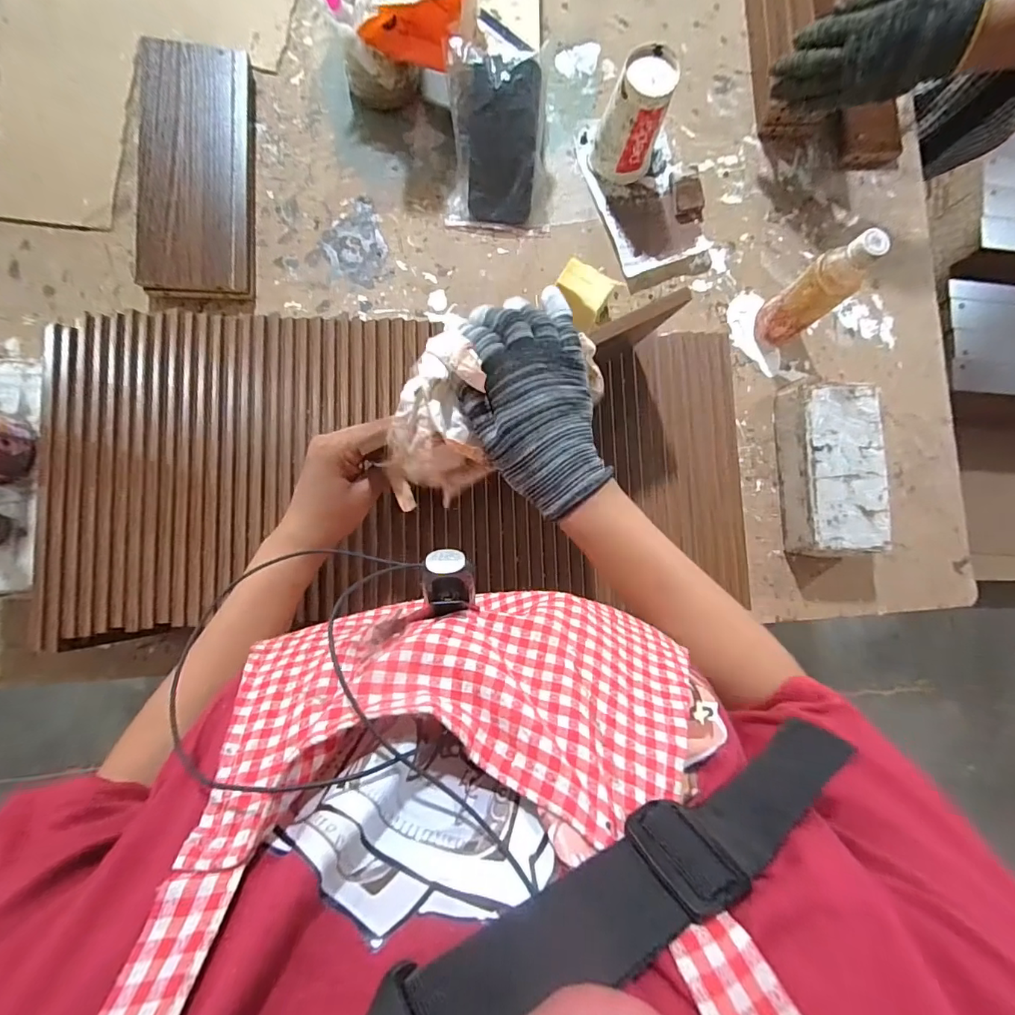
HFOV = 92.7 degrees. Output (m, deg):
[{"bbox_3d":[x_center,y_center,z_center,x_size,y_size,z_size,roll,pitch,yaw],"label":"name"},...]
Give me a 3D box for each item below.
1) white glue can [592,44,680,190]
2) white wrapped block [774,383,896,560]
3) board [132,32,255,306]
[{"bbox_3d":[0.155,-0.465,0.589,0.073,0.126,0.072,1,86,-7],"label":"white glue can"},{"bbox_3d":[0.397,-0.045,0.599,0.102,0.065,0.205,-1,86,-7],"label":"white wrapped block"},{"bbox_3d":[-0.365,-0.399,0.568,0.120,0.024,0.298,-1,86,-7],"label":"board"}]

